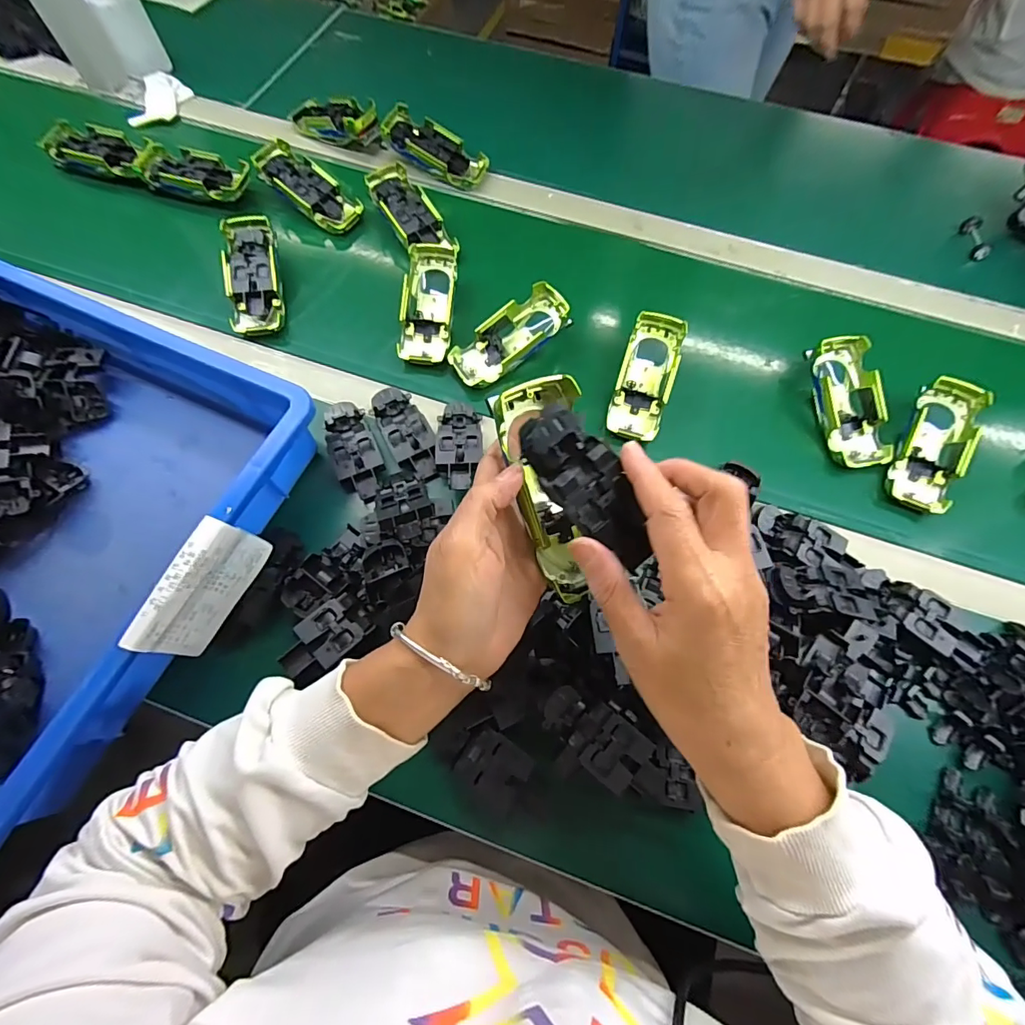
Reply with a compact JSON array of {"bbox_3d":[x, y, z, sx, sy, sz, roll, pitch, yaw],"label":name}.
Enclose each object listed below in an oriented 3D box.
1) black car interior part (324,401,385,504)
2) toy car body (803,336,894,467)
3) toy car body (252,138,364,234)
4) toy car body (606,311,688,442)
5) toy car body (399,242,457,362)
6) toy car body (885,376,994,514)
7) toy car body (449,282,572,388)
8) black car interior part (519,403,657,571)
[{"bbox_3d":[-0.150,-0.059,0.445,0.041,0.020,0.101,-21,67,-10],"label":"black car interior part"},{"bbox_3d":[0.339,-0.112,0.476,0.059,0.030,0.133,-5,83,-3],"label":"toy car body"},{"bbox_3d":[-0.251,-0.396,0.573,0.138,0.026,0.059,40,70,-1],"label":"toy car body"},{"bbox_3d":[0.137,-0.138,0.485,0.054,0.028,0.135,17,83,7],"label":"toy car body"},{"bbox_3d":[-0.091,-0.223,0.516,0.053,0.037,0.135,4,80,1],"label":"toy car body"},{"bbox_3d":[0.410,-0.063,0.458,0.054,0.039,0.128,27,84,11],"label":"toy car body"},{"bbox_3d":[-0.002,-0.184,0.502,0.132,0.036,0.056,-38,71,-3],"label":"toy car body"},{"bbox_3d":[0.042,-0.014,0.250,0.038,0.014,0.093,-37,91,-16],"label":"black car interior part"}]

